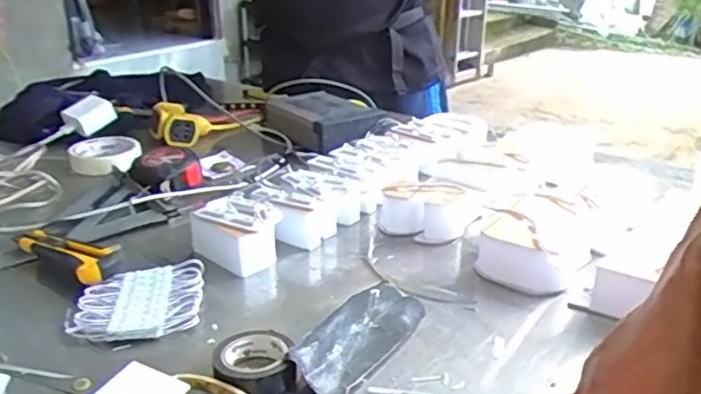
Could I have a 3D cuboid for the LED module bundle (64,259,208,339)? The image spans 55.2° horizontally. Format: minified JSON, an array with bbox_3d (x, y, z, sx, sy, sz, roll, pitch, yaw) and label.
[{"bbox_3d":[-0.182,0.091,0.579,0.110,0.021,0.101,-3,23,-8],"label":"LED module bundle"}]

